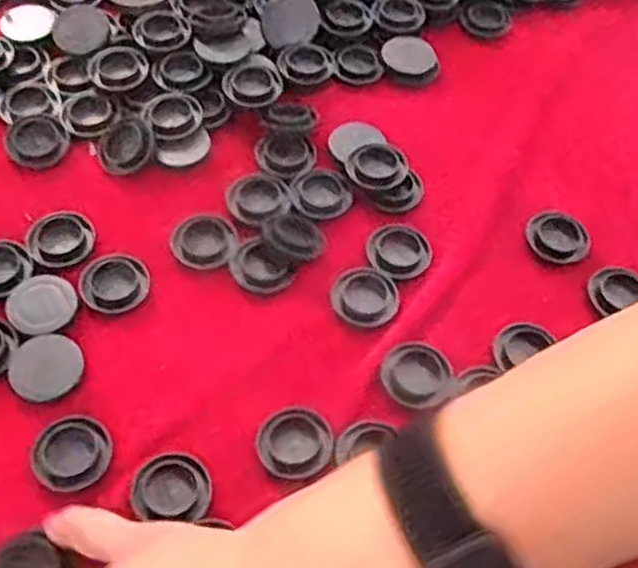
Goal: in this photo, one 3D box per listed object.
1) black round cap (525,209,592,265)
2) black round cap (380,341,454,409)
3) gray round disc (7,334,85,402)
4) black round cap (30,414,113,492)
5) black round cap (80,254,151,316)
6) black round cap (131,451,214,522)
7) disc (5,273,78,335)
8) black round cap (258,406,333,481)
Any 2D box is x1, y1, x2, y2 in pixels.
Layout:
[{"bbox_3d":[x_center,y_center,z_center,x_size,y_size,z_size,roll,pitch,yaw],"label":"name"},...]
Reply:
[{"bbox_3d":[0.129,-0.026,0.424,0.033,0.005,0.030,2,58,-3],"label":"black round cap"},{"bbox_3d":[0.046,0.043,0.371,0.032,0.010,0.030,2,58,-3],"label":"black round cap"},{"bbox_3d":[-0.125,0.038,0.362,0.032,0.006,0.031,2,58,-3],"label":"gray round disc"},{"bbox_3d":[-0.107,0.071,0.341,0.032,0.006,0.033,2,58,-3],"label":"black round cap"},{"bbox_3d":[-0.101,-0.001,0.390,0.033,0.006,0.030,2,58,-3],"label":"black round cap"},{"bbox_3d":[-0.062,0.086,0.338,0.032,0.005,0.028,-1,58,-5],"label":"black round cap"},{"bbox_3d":[-0.133,0.009,0.378,0.032,0.004,0.032,2,58,-3],"label":"disc"},{"bbox_3d":[-0.011,0.072,0.351,0.032,0.010,0.031,2,58,-3],"label":"black round cap"}]

